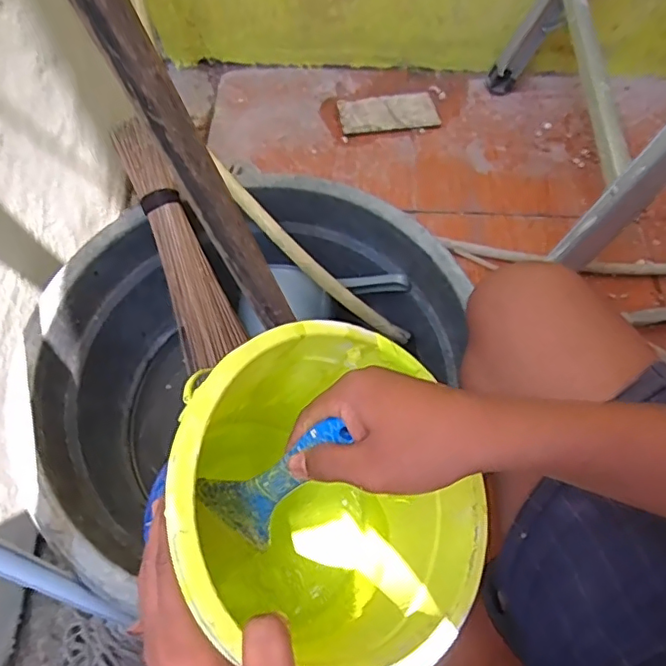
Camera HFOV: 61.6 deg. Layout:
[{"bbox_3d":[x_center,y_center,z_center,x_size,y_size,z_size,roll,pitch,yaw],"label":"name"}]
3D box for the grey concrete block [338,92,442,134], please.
[{"bbox_3d":[0.112,-0.449,1.133,0.194,0.024,0.097,-4,62,-3],"label":"grey concrete block"}]

